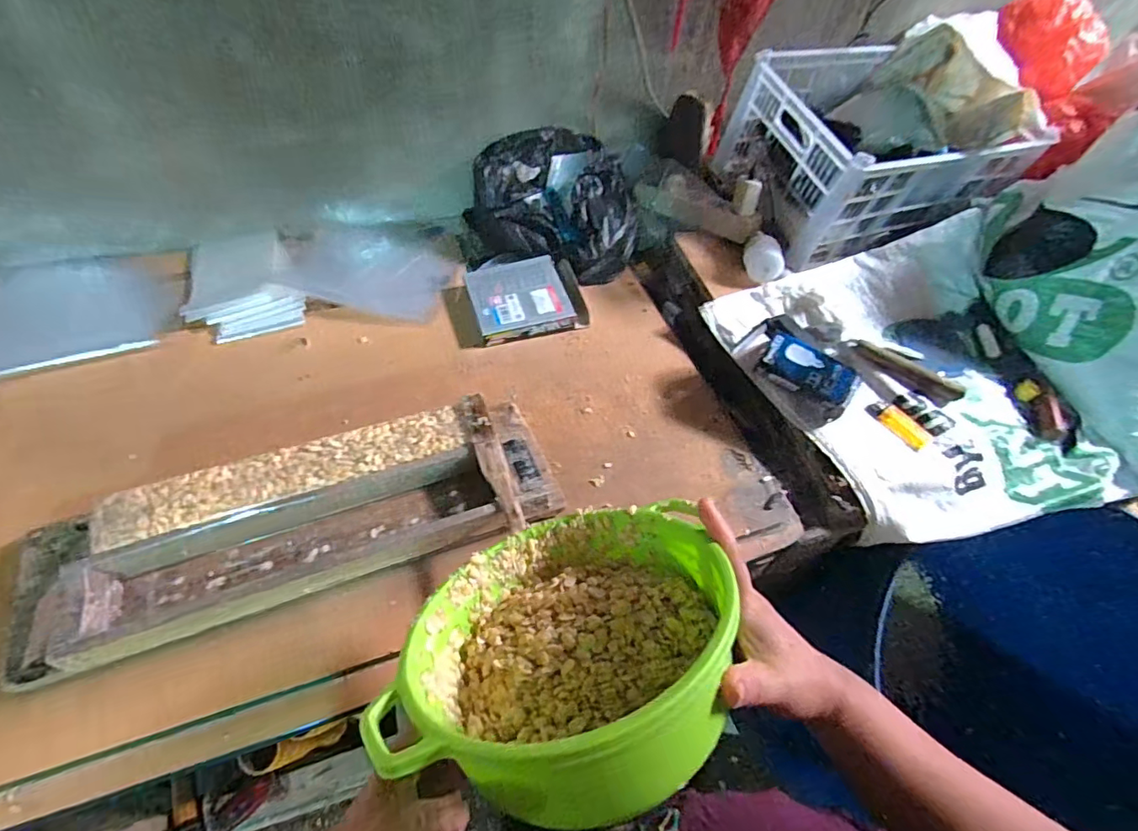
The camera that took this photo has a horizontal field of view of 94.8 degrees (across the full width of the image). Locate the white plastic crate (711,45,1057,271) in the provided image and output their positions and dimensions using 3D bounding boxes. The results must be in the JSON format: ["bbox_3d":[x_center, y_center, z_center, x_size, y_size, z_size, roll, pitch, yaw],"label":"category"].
[{"bbox_3d":[0.497,-0.439,0.859,0.388,0.182,0.291,-19,60,-16],"label":"white plastic crate"}]

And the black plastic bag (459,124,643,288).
[{"bbox_3d":[-0.028,-0.348,0.861,0.276,0.134,0.231,10,56,3],"label":"black plastic bag"}]

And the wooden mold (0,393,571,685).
[{"bbox_3d":[-0.259,0.112,0.527,0.507,0.061,0.177,-17,59,-15],"label":"wooden mold"}]

